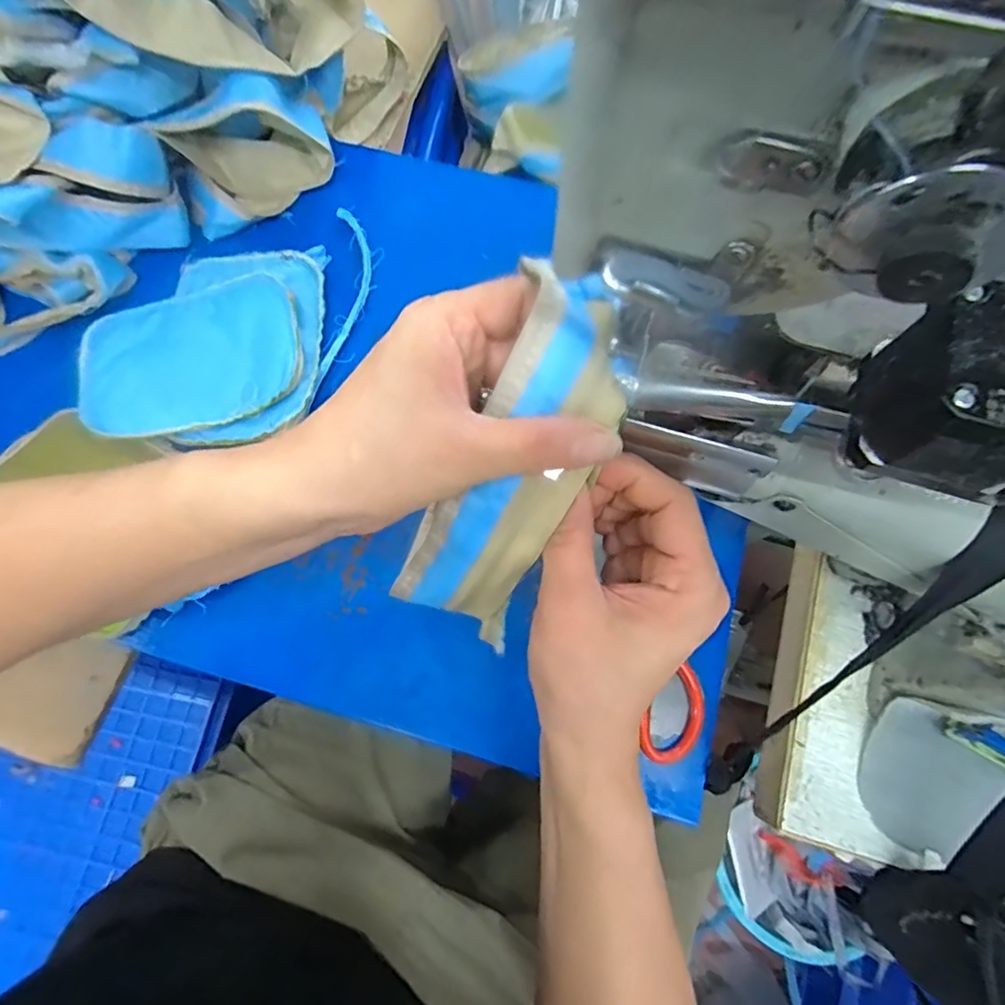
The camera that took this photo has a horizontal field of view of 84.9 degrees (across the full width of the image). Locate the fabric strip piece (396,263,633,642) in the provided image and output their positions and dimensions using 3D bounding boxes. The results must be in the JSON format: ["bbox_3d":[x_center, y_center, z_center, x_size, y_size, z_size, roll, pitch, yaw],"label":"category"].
[{"bbox_3d":[0.003,-0.010,0.249,0.061,0.030,0.174,28,112,8],"label":"fabric strip piece"}]

